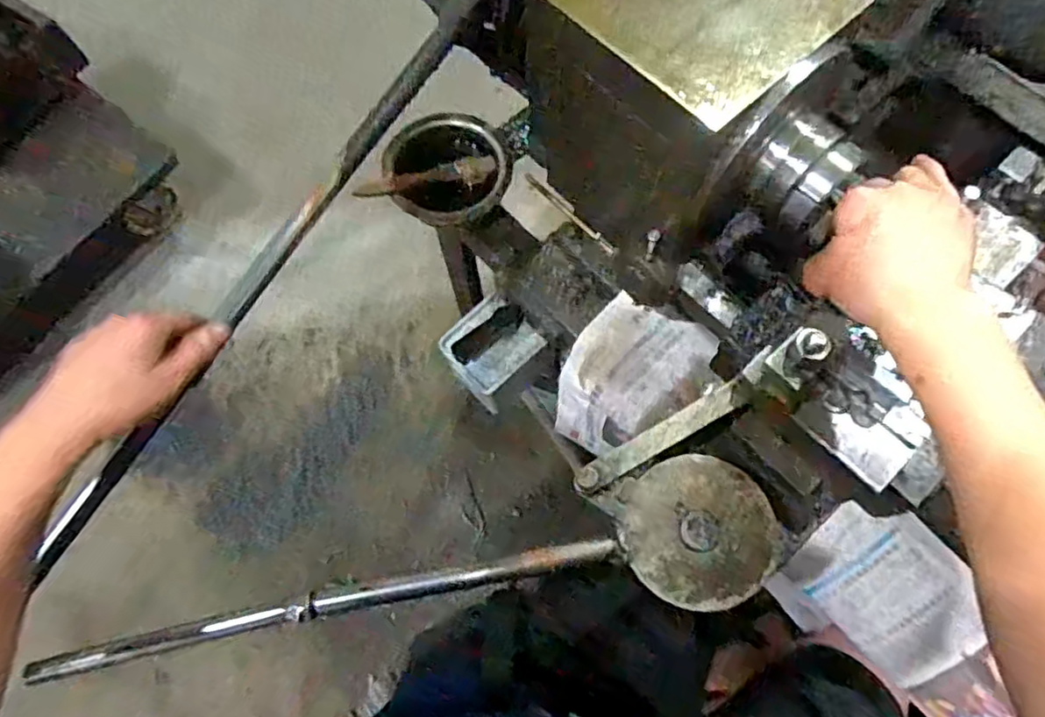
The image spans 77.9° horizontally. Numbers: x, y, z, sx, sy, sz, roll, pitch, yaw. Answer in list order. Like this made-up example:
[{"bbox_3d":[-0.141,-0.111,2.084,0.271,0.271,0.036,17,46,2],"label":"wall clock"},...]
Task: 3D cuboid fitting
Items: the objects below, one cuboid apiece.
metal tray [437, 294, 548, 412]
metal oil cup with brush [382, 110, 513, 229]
[{"bbox_3d":[-0.037,-0.013,0.722,0.094,0.036,0.099,41,76,15],"label":"metal tray"},{"bbox_3d":[-0.077,-0.203,0.690,0.129,0.062,0.127,22,72,10],"label":"metal oil cup with brush"}]

